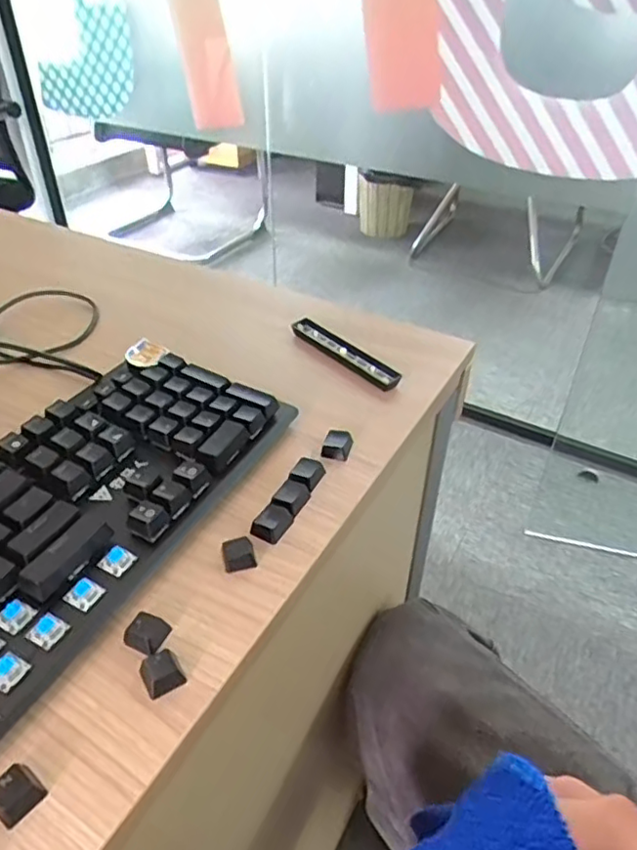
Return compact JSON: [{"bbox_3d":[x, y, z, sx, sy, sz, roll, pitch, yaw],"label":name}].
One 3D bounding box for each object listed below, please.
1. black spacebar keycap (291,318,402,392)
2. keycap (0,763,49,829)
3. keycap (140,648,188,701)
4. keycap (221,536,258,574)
[{"bbox_3d":[0.020,-0.060,0.514,0.020,0.010,0.117,-27,45,-30],"label":"black spacebar keycap"},{"bbox_3d":[-0.122,0.148,0.250,0.017,0.008,0.018,27,45,31],"label":"keycap"},{"bbox_3d":[-0.074,0.116,0.291,0.017,0.010,0.019,-24,44,-27],"label":"keycap"},{"bbox_3d":[-0.045,0.072,0.349,0.018,0.008,0.019,-11,39,-13],"label":"keycap"}]

